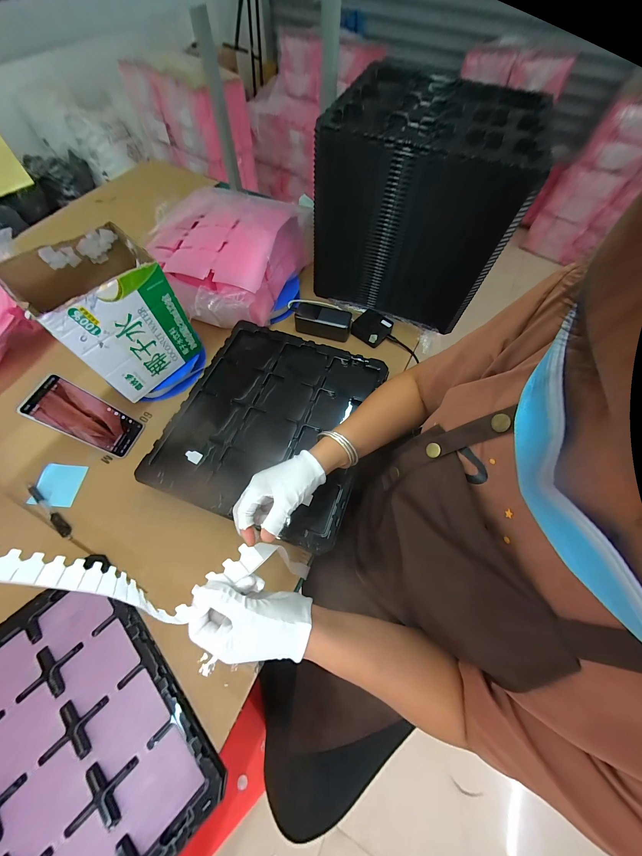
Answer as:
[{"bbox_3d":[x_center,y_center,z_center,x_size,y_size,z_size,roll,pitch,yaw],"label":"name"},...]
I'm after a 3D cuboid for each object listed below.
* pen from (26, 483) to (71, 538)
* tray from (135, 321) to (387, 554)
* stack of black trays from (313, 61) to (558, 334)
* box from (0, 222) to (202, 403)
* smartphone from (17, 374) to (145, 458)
[{"bbox_3d":[-0.485,0.147,0.485,0.137,0.011,0.014,37,68,14],"label":"pen"},{"bbox_3d":[-0.084,-0.016,0.514,0.327,0.045,0.373,18,65,6],"label":"tray"},{"bbox_3d":[0.220,-0.530,0.653,0.380,0.323,0.375,19,65,7],"label":"stack of black trays"},{"bbox_3d":[-0.367,-0.202,0.494,0.147,0.200,0.187,35,68,14],"label":"box"},{"bbox_3d":[-0.408,-0.015,0.484,0.014,0.169,0.080,0,61,29],"label":"smartphone"}]

